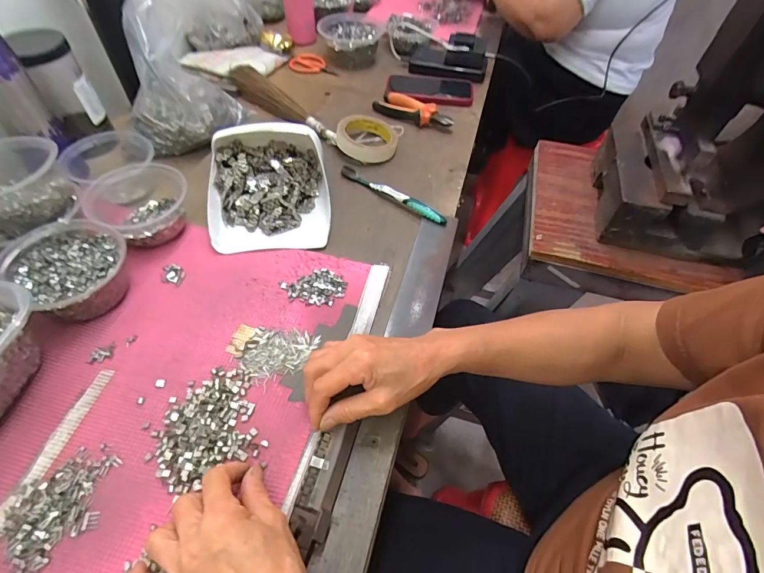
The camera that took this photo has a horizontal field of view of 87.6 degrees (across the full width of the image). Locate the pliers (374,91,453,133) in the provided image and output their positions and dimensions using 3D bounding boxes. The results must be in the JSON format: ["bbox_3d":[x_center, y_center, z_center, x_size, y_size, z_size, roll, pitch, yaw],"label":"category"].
[{"bbox_3d":[0.057,-0.313,0.707,0.148,0.020,0.054,28,57,16],"label":"pliers"}]

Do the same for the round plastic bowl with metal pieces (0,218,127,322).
[{"bbox_3d":[-0.337,-0.017,0.436,0.117,0.055,0.104,29,57,16],"label":"round plastic bowl with metal pieces"}]

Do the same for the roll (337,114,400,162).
[{"bbox_3d":[-0.024,-0.244,0.648,0.097,0.027,0.096,2,54,-3],"label":"roll"}]

